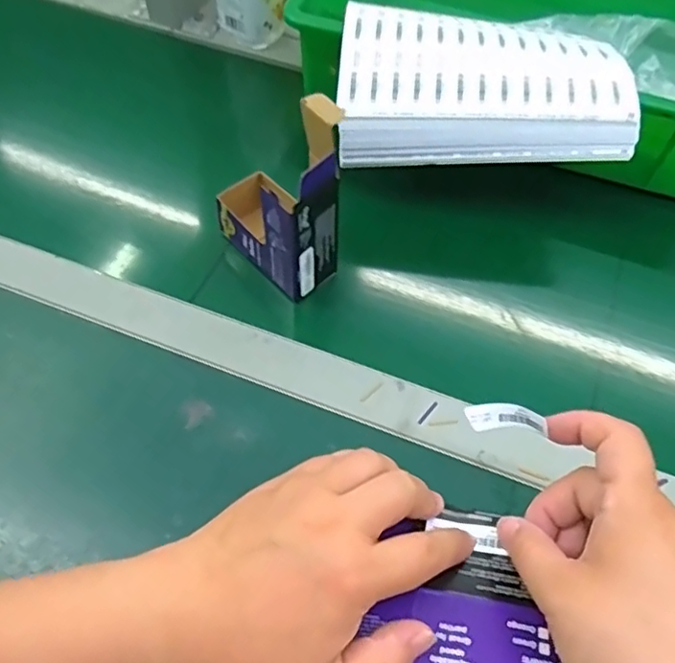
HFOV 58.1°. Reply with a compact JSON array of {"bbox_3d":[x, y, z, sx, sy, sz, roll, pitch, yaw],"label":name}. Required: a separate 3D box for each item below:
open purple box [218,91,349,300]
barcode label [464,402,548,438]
[{"bbox_3d":[-0.043,-0.104,0.430,0.054,0.145,0.097,-35,64,-22],"label":"open purple box"},{"bbox_3d":[0.085,0.045,0.311,0.038,0.010,0.015,3,55,17],"label":"barcode label"}]

